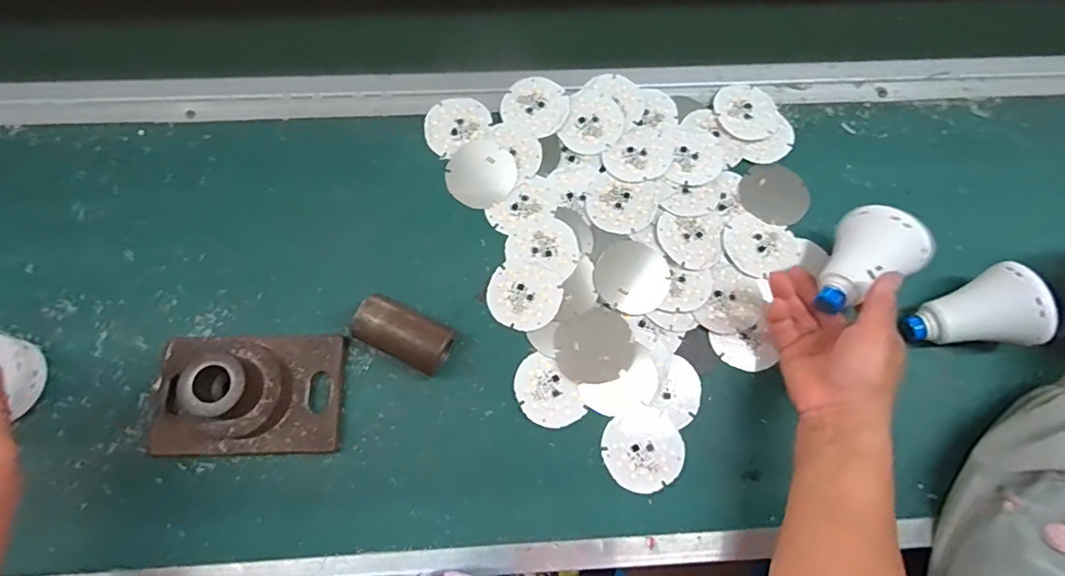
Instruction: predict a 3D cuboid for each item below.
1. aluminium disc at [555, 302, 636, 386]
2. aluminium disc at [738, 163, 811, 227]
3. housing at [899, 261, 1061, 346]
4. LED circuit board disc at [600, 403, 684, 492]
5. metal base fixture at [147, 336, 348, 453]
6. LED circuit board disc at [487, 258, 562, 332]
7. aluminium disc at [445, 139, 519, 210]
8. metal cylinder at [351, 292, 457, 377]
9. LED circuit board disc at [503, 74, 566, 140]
[{"bbox_3d":[0.050,0.045,0.422,0.059,0.004,0.061,-1,79,6],"label":"aluminium disc"},{"bbox_3d":[0.213,-0.082,0.467,0.059,0.005,0.054,0,73,-1],"label":"aluminium disc"},{"bbox_3d":[0.339,0.023,0.410,0.076,0.062,0.060,-17,74,-7],"label":"housing"},{"bbox_3d":[0.084,0.122,0.402,0.058,0.008,0.059,0,73,-1],"label":"LED circuit board disc"},{"bbox_3d":[-0.215,0.074,0.379,0.141,0.063,0.085,0,73,-2],"label":"metal base fixture"},{"bbox_3d":[-0.007,0.005,0.432,0.058,0.006,0.056,0,73,-1],"label":"LED circuit board disc"},{"bbox_3d":[-0.045,-0.100,0.463,0.060,0.005,0.059,0,73,-1],"label":"aluminium disc"},{"bbox_3d":[-0.096,0.037,0.405,0.071,0.040,0.037,26,74,6],"label":"metal cylinder"},{"bbox_3d":[0.003,-0.165,0.478,0.056,0.004,0.056,26,74,6],"label":"LED circuit board disc"}]

